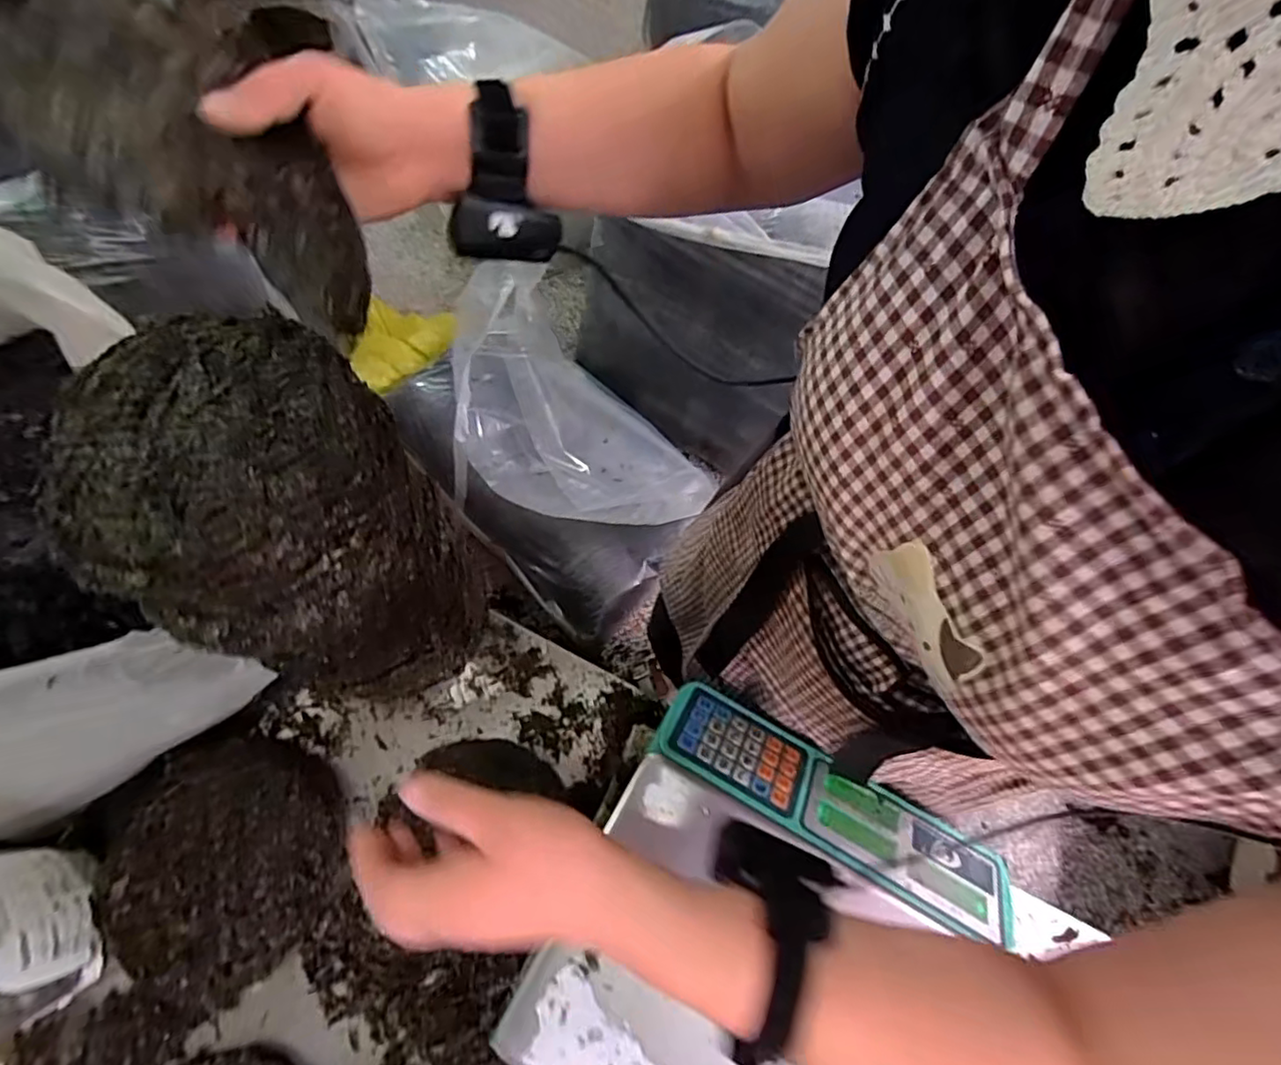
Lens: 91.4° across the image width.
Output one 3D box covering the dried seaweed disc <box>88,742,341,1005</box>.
[{"bbox_3d":[-0.401,0.315,0.615,0.204,0.061,0.202,0,67,-1],"label":"dried seaweed disc"}]

